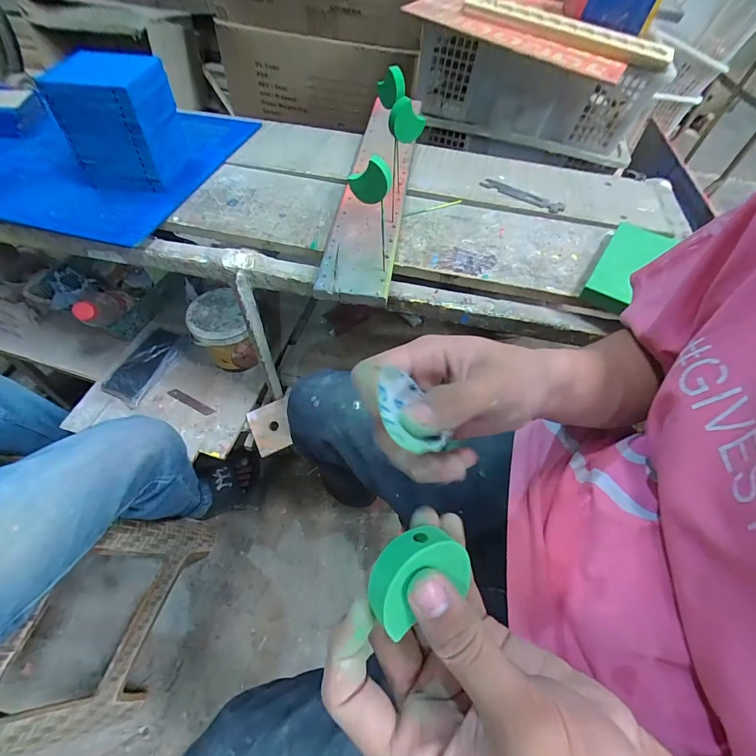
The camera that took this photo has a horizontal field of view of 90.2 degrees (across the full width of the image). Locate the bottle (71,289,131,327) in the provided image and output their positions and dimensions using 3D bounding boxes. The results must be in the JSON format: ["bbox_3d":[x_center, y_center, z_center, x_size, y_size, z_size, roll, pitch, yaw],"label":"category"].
[{"bbox_3d":[-0.516,-0.131,0.713,0.053,0.056,0.194,-9,20,-11],"label":"bottle"}]

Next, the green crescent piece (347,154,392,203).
[{"bbox_3d":[-0.008,-0.192,0.367,0.041,0.044,0.009,21,56,10],"label":"green crescent piece"}]

